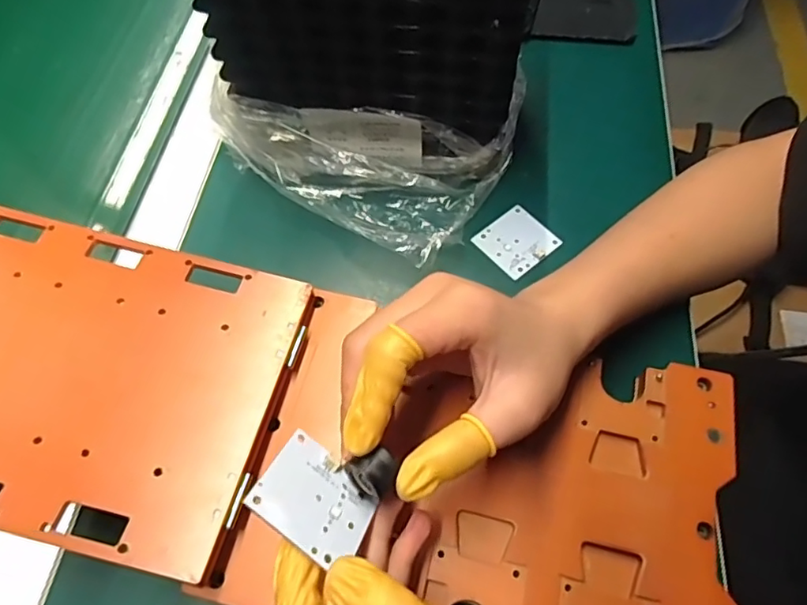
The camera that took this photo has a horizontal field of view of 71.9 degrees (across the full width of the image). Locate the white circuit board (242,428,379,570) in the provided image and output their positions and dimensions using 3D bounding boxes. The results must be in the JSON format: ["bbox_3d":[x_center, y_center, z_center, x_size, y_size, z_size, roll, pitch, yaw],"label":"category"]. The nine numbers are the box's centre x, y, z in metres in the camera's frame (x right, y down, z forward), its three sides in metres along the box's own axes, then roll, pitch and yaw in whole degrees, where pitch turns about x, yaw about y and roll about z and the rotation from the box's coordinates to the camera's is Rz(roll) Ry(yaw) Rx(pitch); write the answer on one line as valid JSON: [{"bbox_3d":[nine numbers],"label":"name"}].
[{"bbox_3d":[-0.034,0.077,0.220,0.045,0.004,0.043,40,31,-3],"label":"white circuit board"}]

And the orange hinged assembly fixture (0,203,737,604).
[{"bbox_3d":[-0.067,0.058,0.277,0.460,0.047,0.165,11,62,8],"label":"orange hinged assembly fixture"}]

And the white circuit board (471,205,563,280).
[{"bbox_3d":[0.079,-0.042,0.386,0.046,0.004,0.044,-35,65,-16],"label":"white circuit board"}]

